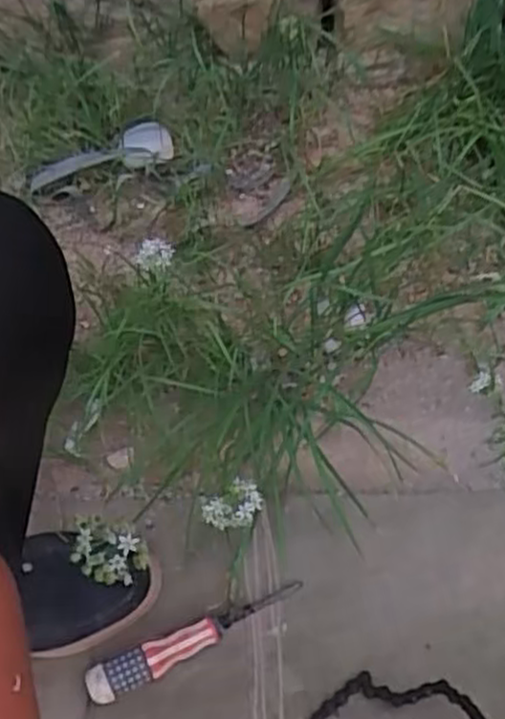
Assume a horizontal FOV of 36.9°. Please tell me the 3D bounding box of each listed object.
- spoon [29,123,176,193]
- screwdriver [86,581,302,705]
[{"bbox_3d":[-0.183,-0.239,0.907,0.177,0.036,0.048,-16,60,-5],"label":"spoon"},{"bbox_3d":[-0.044,0.233,0.627,0.185,0.035,0.027,-22,61,-8],"label":"screwdriver"}]

